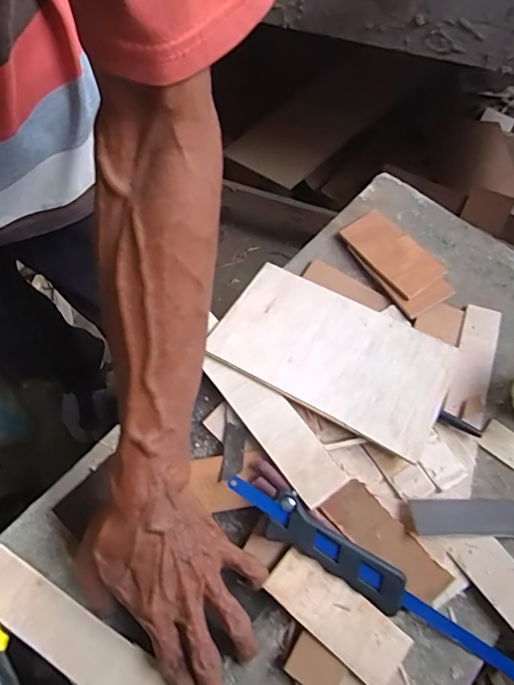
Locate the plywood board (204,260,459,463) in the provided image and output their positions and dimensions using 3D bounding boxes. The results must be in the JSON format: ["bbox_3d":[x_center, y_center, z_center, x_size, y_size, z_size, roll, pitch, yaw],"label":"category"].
[{"bbox_3d":[0.070,0.007,0.456,0.215,0.009,0.124,27,62,15],"label":"plywood board"}]

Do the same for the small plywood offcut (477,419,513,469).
[{"bbox_3d":[0.226,0.092,0.438,0.041,0.007,0.031,36,70,17],"label":"small plywood offcut"}]

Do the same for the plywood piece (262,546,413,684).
[{"bbox_3d":[0.060,0.208,0.367,0.110,0.004,0.046,39,68,11],"label":"plywood piece"}]

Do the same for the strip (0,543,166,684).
[{"bbox_3d":[-0.117,0.228,0.346,0.210,0.004,0.040,36,64,6],"label":"strip"}]

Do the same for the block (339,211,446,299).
[{"bbox_3d":[0.142,-0.096,0.510,0.053,0.009,0.107,-35,64,-9],"label":"block"}]

